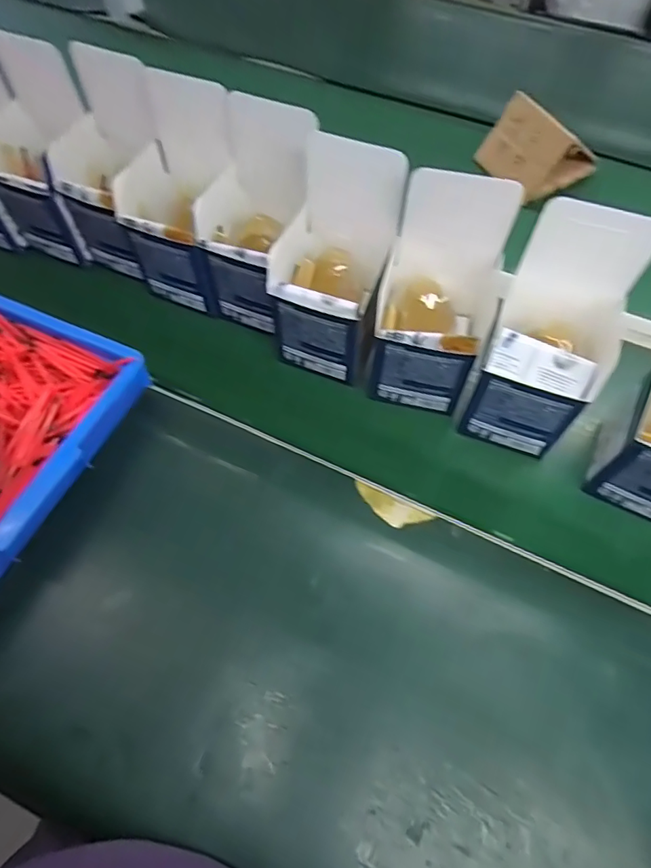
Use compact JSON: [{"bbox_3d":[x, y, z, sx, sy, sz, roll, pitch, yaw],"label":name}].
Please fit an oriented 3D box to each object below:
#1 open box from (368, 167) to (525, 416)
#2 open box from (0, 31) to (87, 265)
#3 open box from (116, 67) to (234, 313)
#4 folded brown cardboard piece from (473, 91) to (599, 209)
[{"bbox_3d":[0.092,-0.110,0.417,0.094,0.161,0.108,16,64,9],"label":"open box"},{"bbox_3d":[-0.297,-0.289,0.525,0.106,0.166,0.112,19,65,10],"label":"open box"},{"bbox_3d":[-0.138,-0.221,0.477,0.092,0.164,0.103,21,65,11],"label":"open box"},{"bbox_3d":[0.256,-0.351,0.604,0.095,0.077,0.102,-29,66,-13],"label":"folded brown cardboard piece"}]

